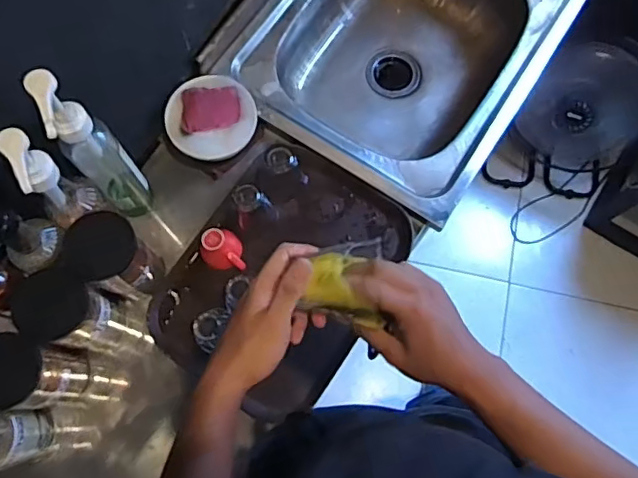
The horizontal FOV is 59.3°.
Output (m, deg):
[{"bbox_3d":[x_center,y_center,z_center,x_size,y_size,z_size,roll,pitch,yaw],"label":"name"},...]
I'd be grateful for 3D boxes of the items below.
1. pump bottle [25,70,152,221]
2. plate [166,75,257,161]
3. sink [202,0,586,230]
[{"bbox_3d":[-0.295,-0.110,0.756,0.066,0.350,0.064,0,74,-1],"label":"pump bottle"},{"bbox_3d":[-0.176,-0.200,0.917,0.141,0.028,0.136,0,87,-8],"label":"plate"},{"bbox_3d":[0.162,-0.365,1.050,0.467,0.178,0.578,34,76,8],"label":"sink"}]

